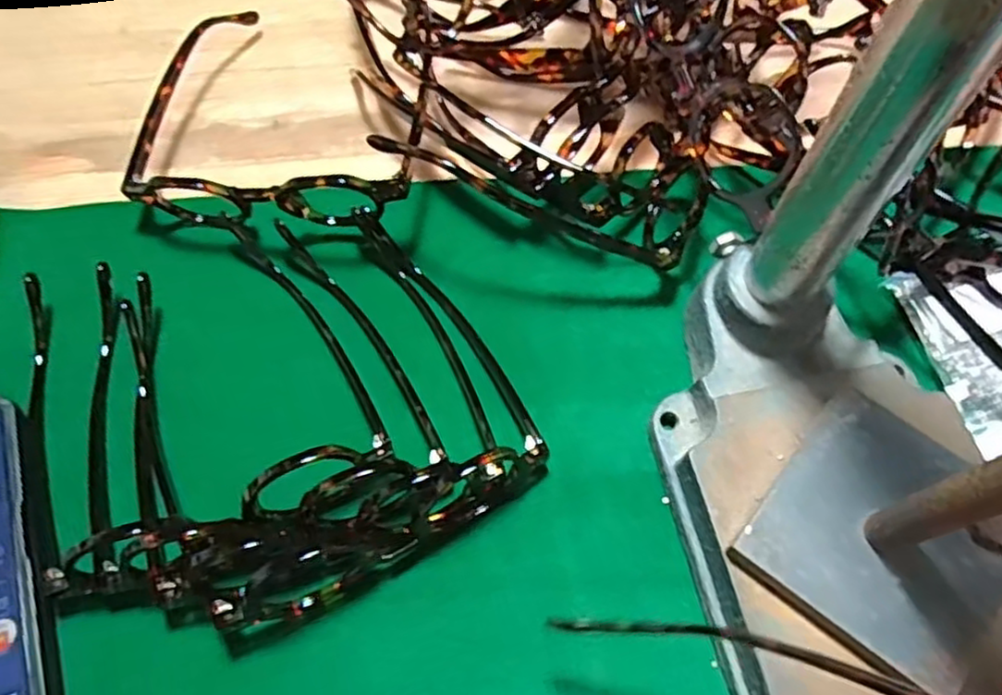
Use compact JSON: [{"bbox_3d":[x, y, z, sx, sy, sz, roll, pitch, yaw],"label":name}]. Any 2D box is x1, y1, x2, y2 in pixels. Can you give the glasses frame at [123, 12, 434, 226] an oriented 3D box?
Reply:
[{"bbox_3d":[-0.105,-0.123,0.358,0.150,0.048,0.143,10,64,6],"label":"glasses frame"}]

